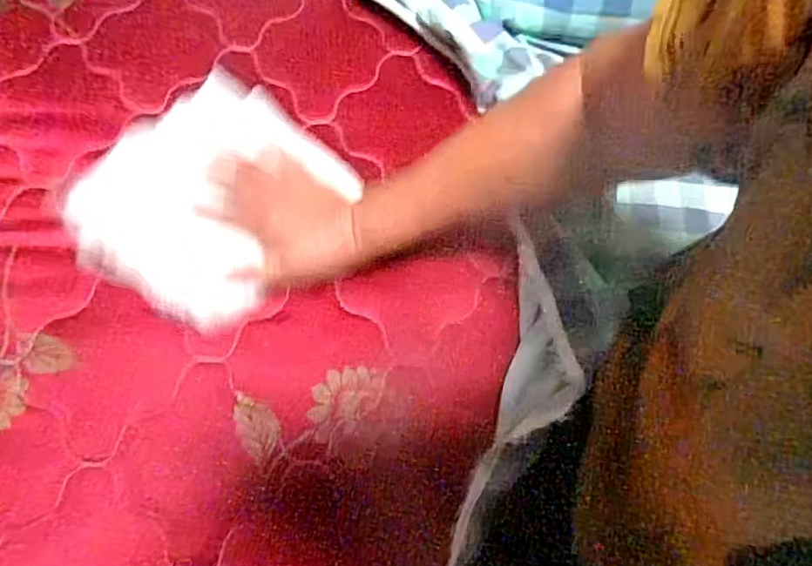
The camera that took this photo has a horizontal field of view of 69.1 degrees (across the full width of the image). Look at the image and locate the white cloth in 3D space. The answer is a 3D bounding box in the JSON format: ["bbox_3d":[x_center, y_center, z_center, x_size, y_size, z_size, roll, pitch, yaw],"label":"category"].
[{"bbox_3d":[-0.171,-0.080,0.503,0.193,0.021,0.204,30,72,9],"label":"white cloth"}]

